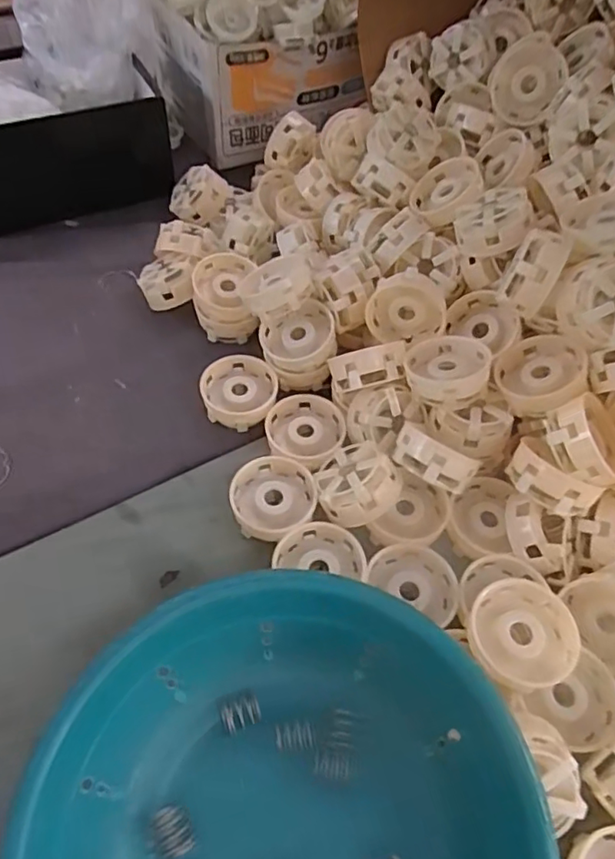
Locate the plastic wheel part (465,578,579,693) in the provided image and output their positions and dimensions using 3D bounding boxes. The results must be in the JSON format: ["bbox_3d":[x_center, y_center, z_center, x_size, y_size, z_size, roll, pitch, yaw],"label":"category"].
[{"bbox_3d":[0.143,0.135,0.386,0.071,0.020,0.068,-13,53,-7],"label":"plastic wheel part"}]

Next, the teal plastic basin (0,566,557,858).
[{"bbox_3d":[-0.013,0.227,0.319,0.254,0.084,0.250,1,57,-1],"label":"teal plastic basin"}]

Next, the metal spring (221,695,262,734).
[{"bbox_3d":[-0.044,0.188,0.386,0.025,0.021,0.016,-23,60,-16],"label":"metal spring"}]

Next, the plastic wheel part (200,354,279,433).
[{"bbox_3d":[-0.060,-0.034,0.528,0.067,0.023,0.065,-21,60,-15],"label":"plastic wheel part"}]

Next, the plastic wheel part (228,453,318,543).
[{"bbox_3d":[-0.025,0.057,0.467,0.067,0.027,0.070,-22,60,-15],"label":"plastic wheel part"}]

